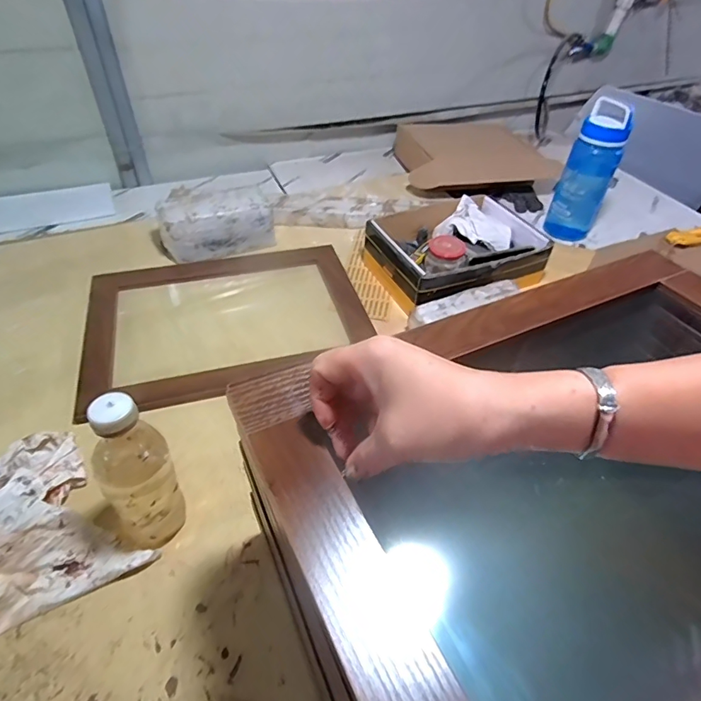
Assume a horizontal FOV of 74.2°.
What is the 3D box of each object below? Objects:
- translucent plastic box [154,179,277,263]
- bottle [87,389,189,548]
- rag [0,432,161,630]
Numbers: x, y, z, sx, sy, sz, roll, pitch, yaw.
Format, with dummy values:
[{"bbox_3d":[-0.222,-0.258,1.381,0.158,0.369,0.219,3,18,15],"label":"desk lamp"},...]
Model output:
[{"bbox_3d":[-0.270,-0.262,0.945,0.224,0.109,0.105,-15,47,-17],"label":"translucent plastic box"},{"bbox_3d":[-0.219,0.130,0.478,0.072,0.198,0.058,-25,51,-25],"label":"bottle"},{"bbox_3d":[-0.352,0.177,0.524,0.183,0.074,0.219,-22,50,-22],"label":"rag"}]

